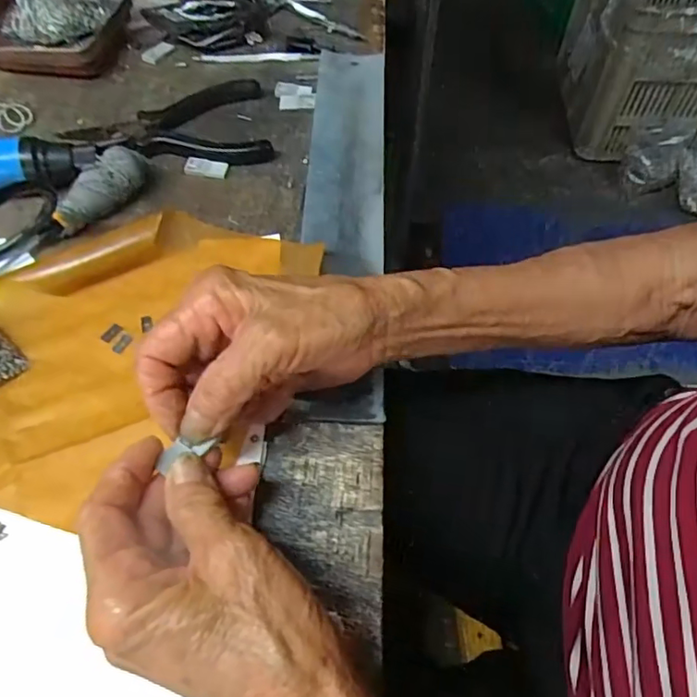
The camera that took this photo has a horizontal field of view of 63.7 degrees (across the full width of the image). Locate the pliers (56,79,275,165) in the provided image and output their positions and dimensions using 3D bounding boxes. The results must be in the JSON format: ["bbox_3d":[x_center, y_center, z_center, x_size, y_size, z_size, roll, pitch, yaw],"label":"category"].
[{"bbox_3d":[-0.133,-0.163,0.410,0.142,0.011,0.095,-9,57,-8],"label":"pliers"}]

